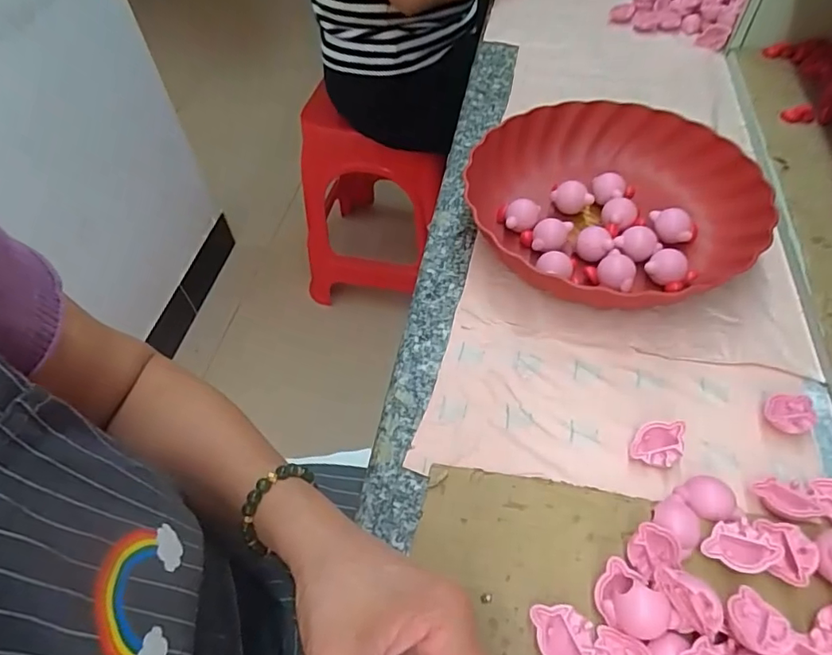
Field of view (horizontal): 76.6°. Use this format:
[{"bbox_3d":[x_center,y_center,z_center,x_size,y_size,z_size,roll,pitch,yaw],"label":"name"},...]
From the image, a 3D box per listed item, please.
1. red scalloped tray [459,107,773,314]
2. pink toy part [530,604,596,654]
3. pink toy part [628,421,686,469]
[{"bbox_3d":[0.170,-0.110,0.459,0.236,0.044,0.244,-10,52,-2],"label":"red scalloped tray"},{"bbox_3d":[0.076,0.163,0.276,0.033,0.018,0.027,13,55,15],"label":"pink toy part"},{"bbox_3d":[0.157,0.075,0.343,0.030,0.019,0.026,14,55,16],"label":"pink toy part"}]

